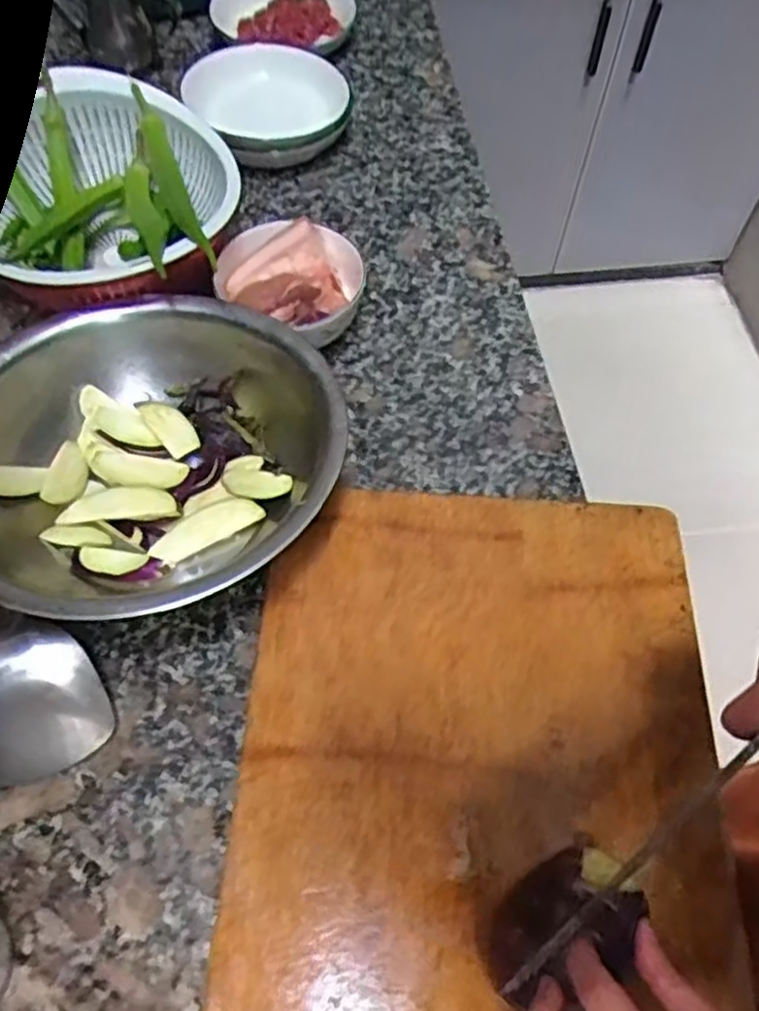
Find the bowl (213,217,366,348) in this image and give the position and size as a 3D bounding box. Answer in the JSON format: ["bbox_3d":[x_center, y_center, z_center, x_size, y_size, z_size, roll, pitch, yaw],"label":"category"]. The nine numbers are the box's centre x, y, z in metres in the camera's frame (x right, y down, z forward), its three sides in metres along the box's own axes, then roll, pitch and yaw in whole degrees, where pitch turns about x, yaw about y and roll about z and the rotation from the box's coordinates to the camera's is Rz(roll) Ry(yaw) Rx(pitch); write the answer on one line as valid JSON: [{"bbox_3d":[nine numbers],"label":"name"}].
[{"bbox_3d":[-0.077,-0.193,0.644,0.122,0.080,0.105,18,60,10],"label":"bowl"}]

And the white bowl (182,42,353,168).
[{"bbox_3d":[-0.116,-0.424,0.787,0.163,0.061,0.163,0,59,-1],"label":"white bowl"}]

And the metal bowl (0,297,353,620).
[{"bbox_3d":[-0.165,-0.031,0.538,0.267,0.100,0.266,0,59,-1],"label":"metal bowl"}]

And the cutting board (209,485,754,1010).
[{"bbox_3d":[0.062,0.165,0.466,0.288,0.025,0.386,3,59,1],"label":"cutting board"}]

